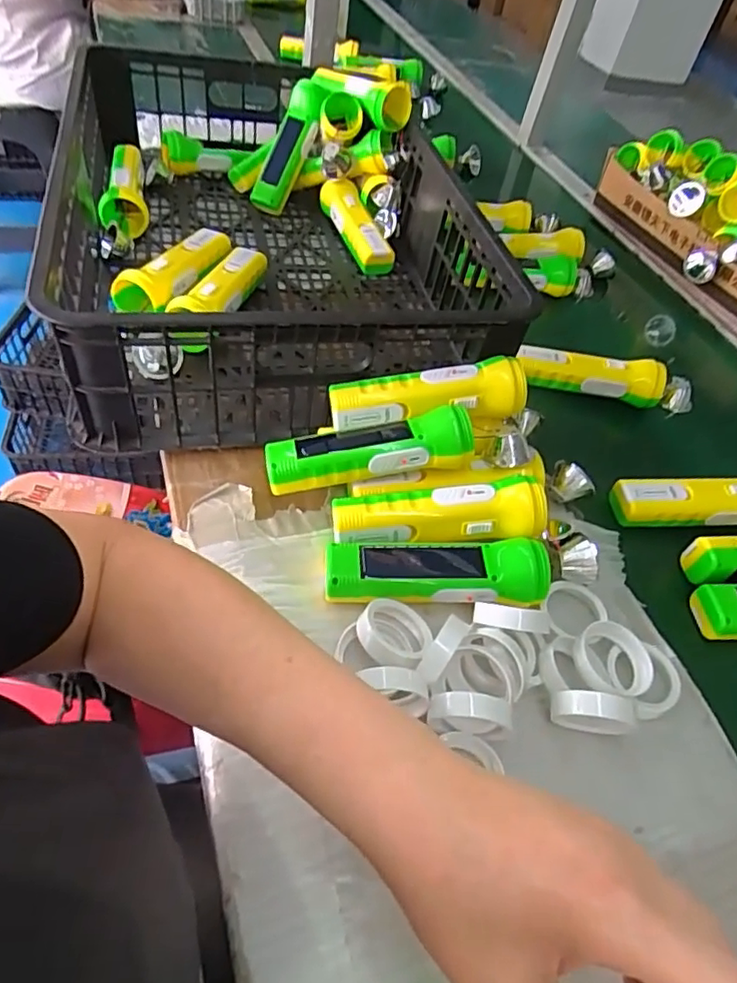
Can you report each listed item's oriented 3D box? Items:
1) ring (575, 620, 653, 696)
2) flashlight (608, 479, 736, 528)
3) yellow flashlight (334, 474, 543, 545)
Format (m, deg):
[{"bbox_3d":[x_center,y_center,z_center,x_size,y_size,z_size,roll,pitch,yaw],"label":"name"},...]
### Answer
[{"bbox_3d":[0.172,0.117,0.414,0.056,0.014,0.048,18,49,3],"label":"ring"},{"bbox_3d":[0.311,0.008,0.527,0.187,0.038,0.041,8,50,-3],"label":"flashlight"},{"bbox_3d":[0.053,0.018,0.466,0.161,0.050,0.053,-1,51,-11],"label":"yellow flashlight"}]

